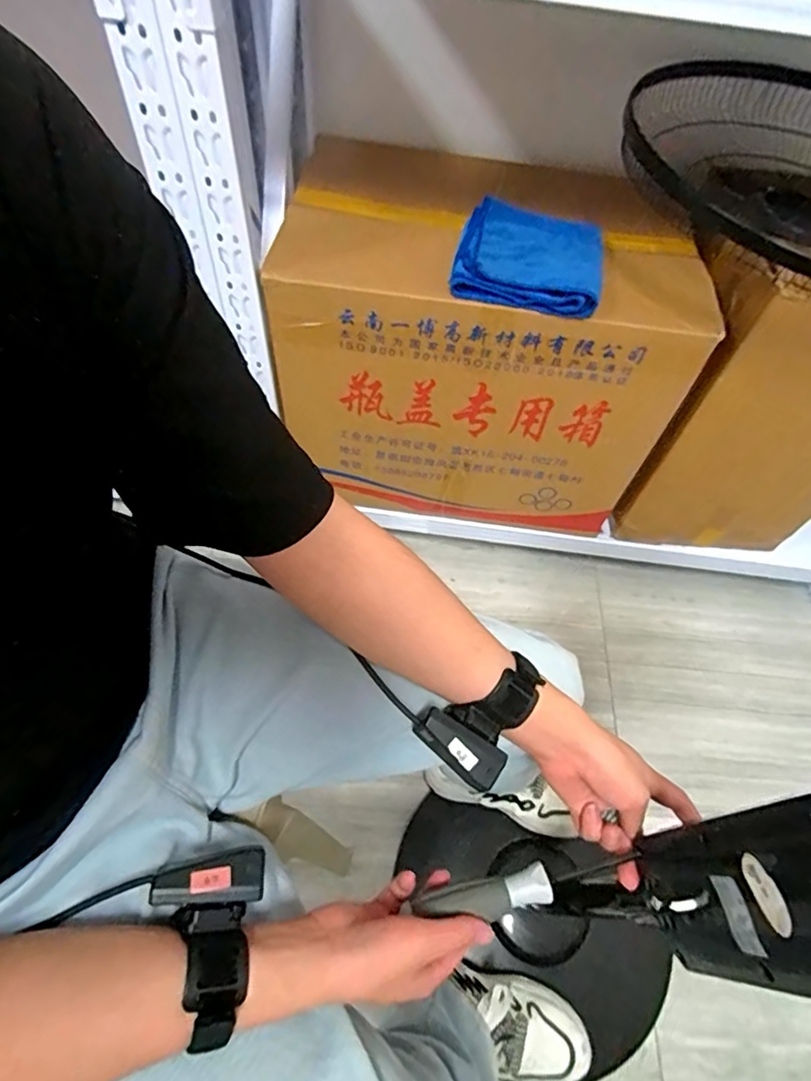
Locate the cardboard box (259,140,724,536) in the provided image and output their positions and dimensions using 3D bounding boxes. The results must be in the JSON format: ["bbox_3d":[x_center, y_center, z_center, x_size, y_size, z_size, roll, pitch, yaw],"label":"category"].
[{"bbox_3d":[0.112,-0.264,0.921,0.556,0.465,0.237,8,60,1],"label":"cardboard box"}]

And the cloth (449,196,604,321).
[{"bbox_3d":[0.161,-0.369,0.719,0.182,0.026,0.190,14,61,4],"label":"cloth"}]

